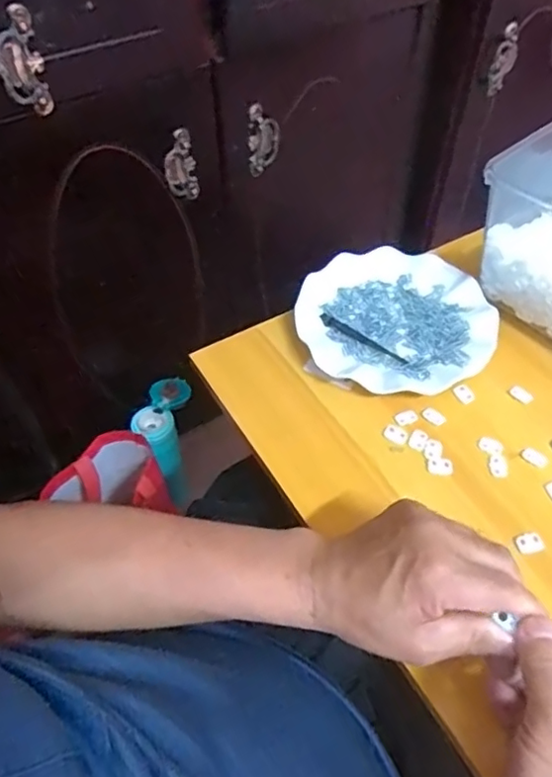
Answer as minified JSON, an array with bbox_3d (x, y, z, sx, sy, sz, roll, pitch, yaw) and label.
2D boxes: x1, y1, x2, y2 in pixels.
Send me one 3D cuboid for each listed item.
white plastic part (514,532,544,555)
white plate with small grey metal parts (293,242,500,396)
[{"bbox_3d":[0.187,0.114,0.442,0.018,0.004,0.015,-9,52,-7],"label":"white plastic part"},{"bbox_3d":[0.114,-0.066,0.574,0.176,0.023,0.173,0,51,0],"label":"white plate with small grey metal parts"}]

